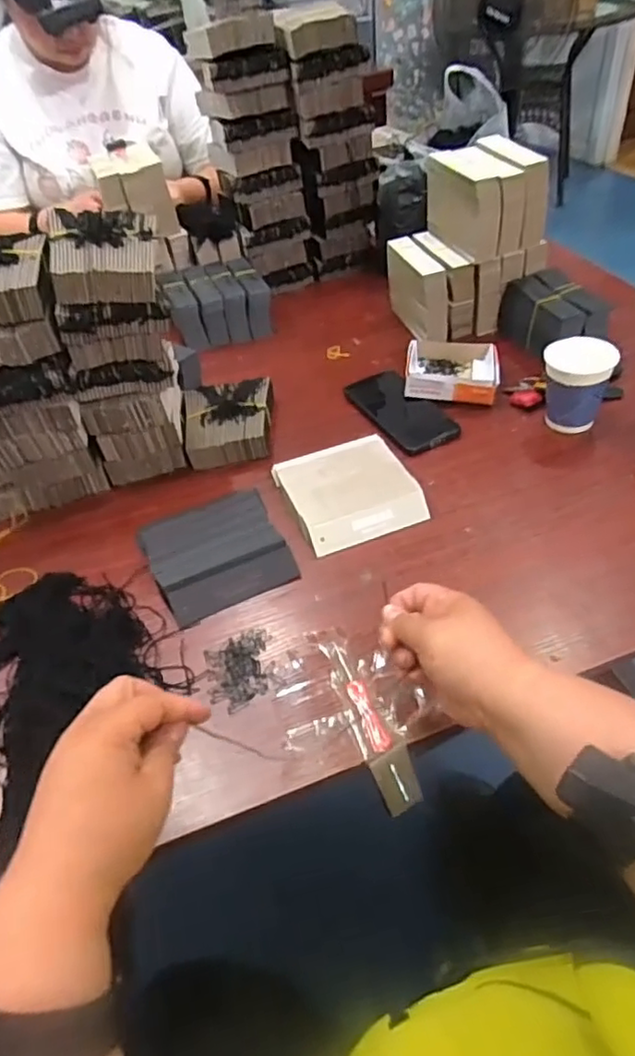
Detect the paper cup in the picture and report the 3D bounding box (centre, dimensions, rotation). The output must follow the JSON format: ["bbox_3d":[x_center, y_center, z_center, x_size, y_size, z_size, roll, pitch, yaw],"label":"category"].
[{"bbox_3d":[0.293,-0.157,0.726,0.071,0.105,0.075,-4,46,4],"label":"paper cup"}]

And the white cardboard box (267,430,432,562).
[{"bbox_3d":[0.032,-0.043,0.680,0.130,0.030,0.131,-21,51,-12],"label":"white cardboard box"}]

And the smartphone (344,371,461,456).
[{"bbox_3d":[0.103,-0.149,0.791,0.080,0.012,0.168,-25,47,-11],"label":"smartphone"}]

